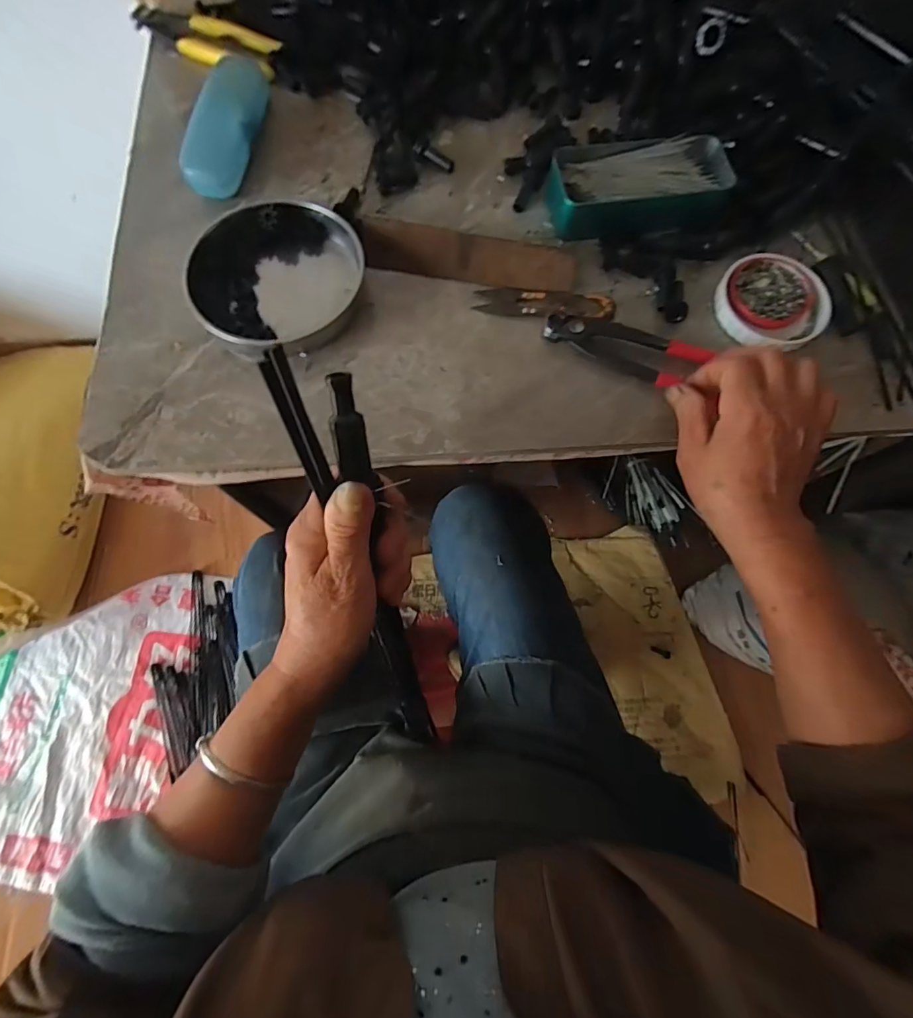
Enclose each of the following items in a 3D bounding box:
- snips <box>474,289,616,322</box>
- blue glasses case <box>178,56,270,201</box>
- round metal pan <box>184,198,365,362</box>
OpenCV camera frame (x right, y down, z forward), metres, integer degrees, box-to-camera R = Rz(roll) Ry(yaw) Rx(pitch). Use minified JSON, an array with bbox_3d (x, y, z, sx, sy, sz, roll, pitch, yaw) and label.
[{"bbox_3d":[0.075,-0.173,0.399,0.113,0.010,0.031,5,74,0],"label":"snips"},{"bbox_3d":[-0.210,-0.352,0.439,0.045,0.037,0.153,4,74,0],"label":"blue glasses case"},{"bbox_3d":[-0.147,-0.193,0.392,0.135,0.028,0.127,0,74,-1],"label":"round metal pan"}]

